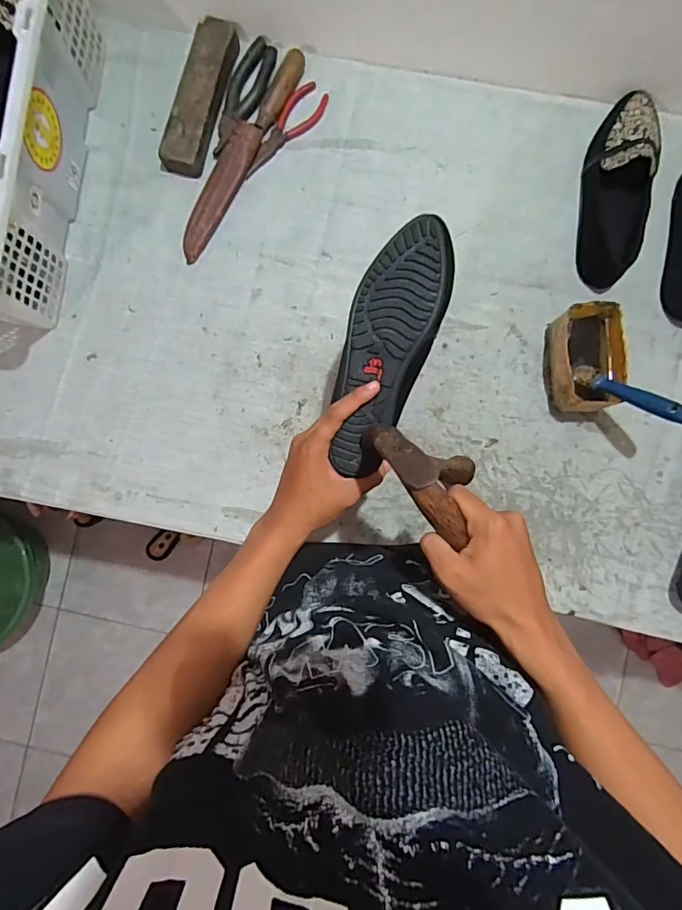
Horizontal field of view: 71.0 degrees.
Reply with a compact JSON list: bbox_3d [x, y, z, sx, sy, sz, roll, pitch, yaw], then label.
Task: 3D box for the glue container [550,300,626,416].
[{"bbox_3d":[0.307,-0.120,0.601,0.076,0.065,0.126,1,87,2],"label":"glue container"}]

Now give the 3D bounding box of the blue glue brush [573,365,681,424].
[{"bbox_3d":[0.331,-0.070,0.545,0.024,0.146,0.014,-41,129,-1],"label":"blue glue brush"}]

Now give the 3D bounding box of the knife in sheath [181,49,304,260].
[{"bbox_3d":[-0.137,-0.406,0.646,0.037,0.027,0.305,29,88,3],"label":"knife in sheath"}]

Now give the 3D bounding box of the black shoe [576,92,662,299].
[{"bbox_3d":[0.353,-0.344,0.610,0.088,0.051,0.252,12,87,3],"label":"black shoe"}]

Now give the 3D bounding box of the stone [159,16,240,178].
[{"bbox_3d":[-0.191,-0.481,0.648,0.064,0.035,0.201,18,87,3],"label":"stone"}]

